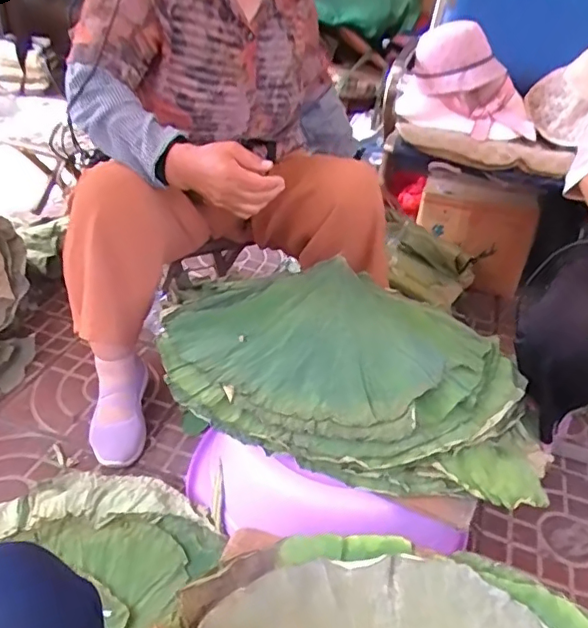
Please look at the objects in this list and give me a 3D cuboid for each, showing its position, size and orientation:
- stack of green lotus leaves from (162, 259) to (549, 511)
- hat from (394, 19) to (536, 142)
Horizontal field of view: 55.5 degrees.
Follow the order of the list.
[{"bbox_3d":[0.078,0.086,0.851,0.586,0.116,0.324,10,35,5],"label":"stack of green lotus leaves"},{"bbox_3d":[0.467,-0.619,1.476,0.344,0.230,0.197,13,36,9],"label":"hat"}]

